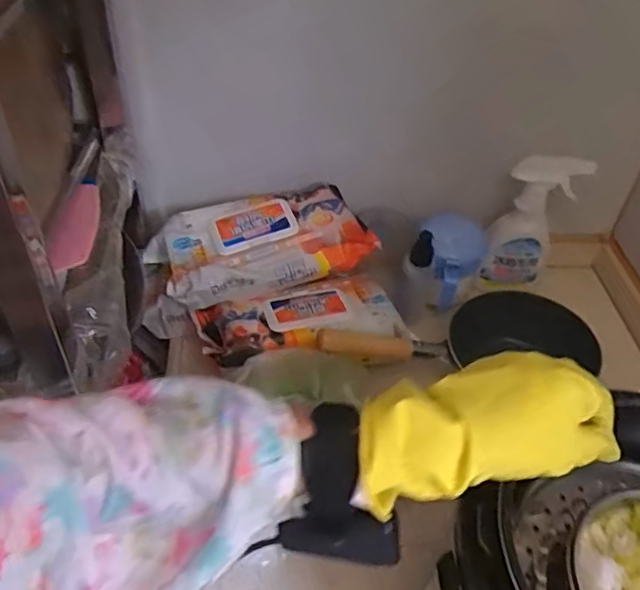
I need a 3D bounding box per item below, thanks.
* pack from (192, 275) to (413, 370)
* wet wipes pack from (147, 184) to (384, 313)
[{"bbox_3d":[-0.021,0.034,0.729,0.222,0.055,0.116,-11,46,-16],"label":"pack"},{"bbox_3d":[-0.070,-0.064,0.749,0.250,0.064,0.119,-9,46,-14],"label":"wet wipes pack"}]

